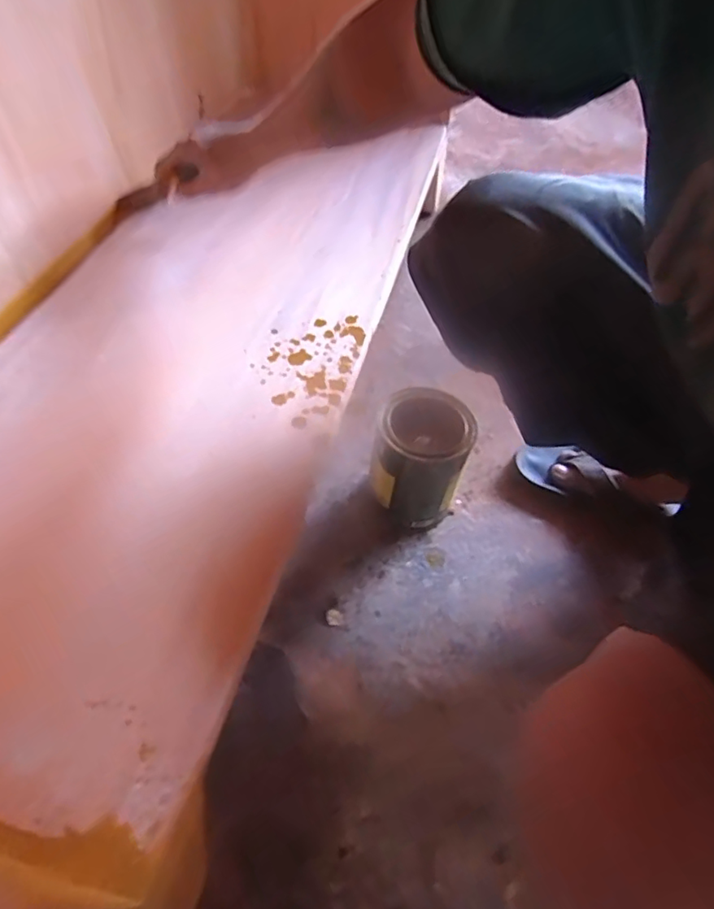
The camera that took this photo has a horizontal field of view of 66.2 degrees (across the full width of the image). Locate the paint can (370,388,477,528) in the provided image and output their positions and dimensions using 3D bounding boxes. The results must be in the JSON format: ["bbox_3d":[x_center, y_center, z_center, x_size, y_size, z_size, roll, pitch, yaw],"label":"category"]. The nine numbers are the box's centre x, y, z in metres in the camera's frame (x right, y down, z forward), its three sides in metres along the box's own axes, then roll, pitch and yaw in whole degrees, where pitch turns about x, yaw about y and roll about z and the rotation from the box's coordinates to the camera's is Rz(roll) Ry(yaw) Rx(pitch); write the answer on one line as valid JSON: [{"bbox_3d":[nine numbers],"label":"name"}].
[{"bbox_3d":[0.069,0.009,0.621,0.097,0.145,0.104,1,51,-2],"label":"paint can"}]

